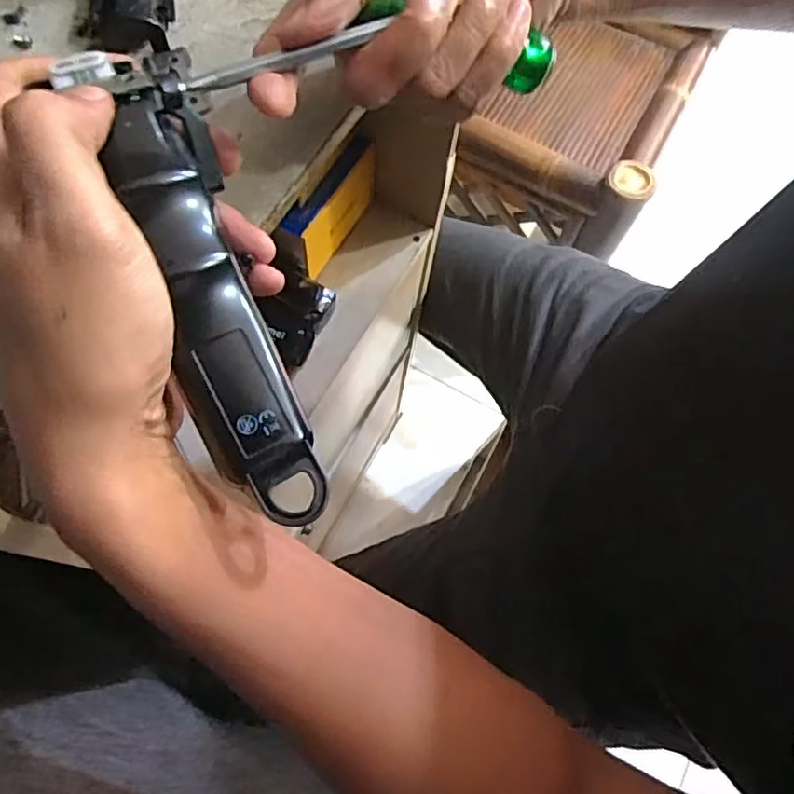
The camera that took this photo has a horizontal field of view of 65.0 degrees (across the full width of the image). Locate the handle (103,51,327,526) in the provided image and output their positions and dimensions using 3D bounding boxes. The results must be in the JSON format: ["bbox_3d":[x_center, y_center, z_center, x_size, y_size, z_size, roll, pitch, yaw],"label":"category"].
[{"bbox_3d":[-0.061,-0.032,0.213,0.031,0.029,0.154,-16,85,-9],"label":"handle"}]

